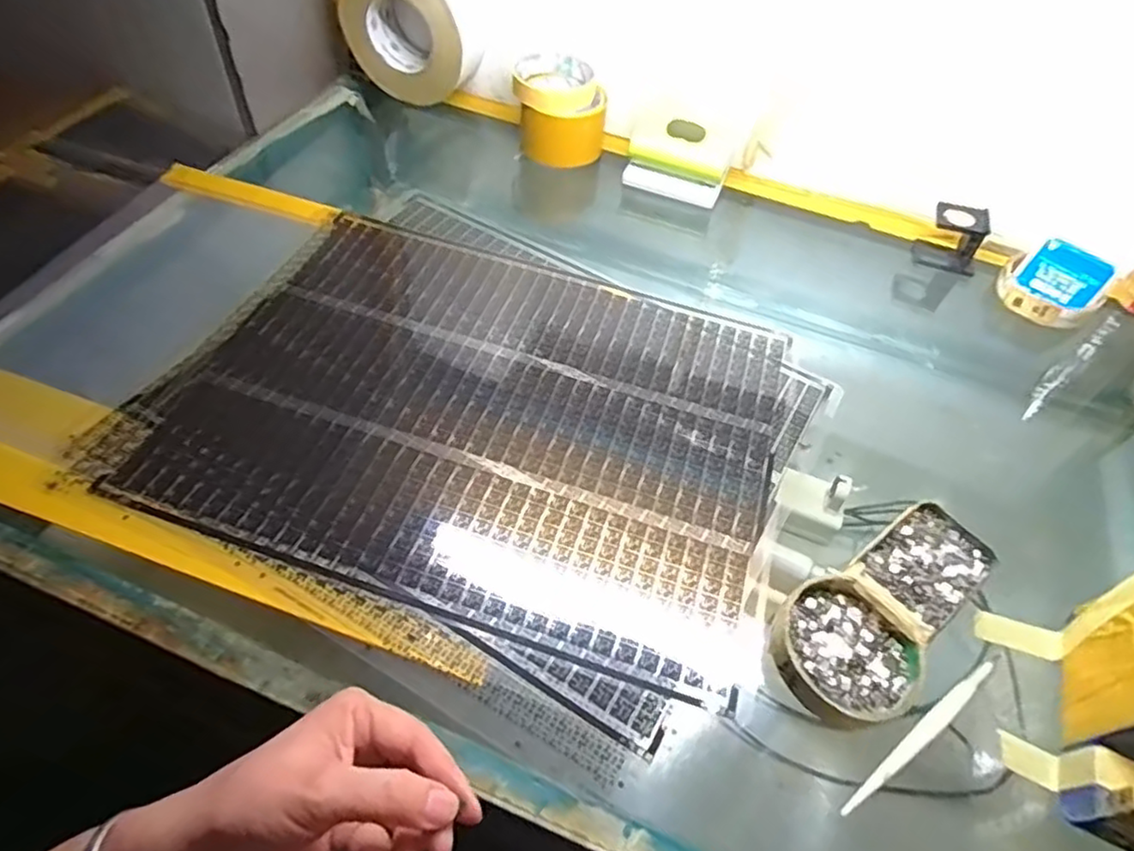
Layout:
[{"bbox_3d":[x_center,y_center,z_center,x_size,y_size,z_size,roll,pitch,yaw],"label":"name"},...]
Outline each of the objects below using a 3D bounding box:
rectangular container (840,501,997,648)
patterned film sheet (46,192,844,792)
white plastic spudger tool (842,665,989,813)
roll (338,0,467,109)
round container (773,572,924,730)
[{"bbox_3d":[0.227,0.093,0.427,0.102,0.026,0.060,-31,61,-25],"label":"rectangular container"},{"bbox_3d":[-0.060,-0.012,0.494,0.444,0.009,0.358,23,54,12],"label":"patterned film sheet"},{"bbox_3d":[0.197,0.171,0.368,0.131,0.006,0.010,-28,60,-23],"label":"white plastic spudger tool"},{"bbox_3d":[-0.168,-0.416,0.706,0.139,0.132,0.053,17,53,8],"label":"roll"},{"bbox_3d":[0.159,0.133,0.387,0.077,0.020,0.079,2,53,-3],"label":"round container"}]

